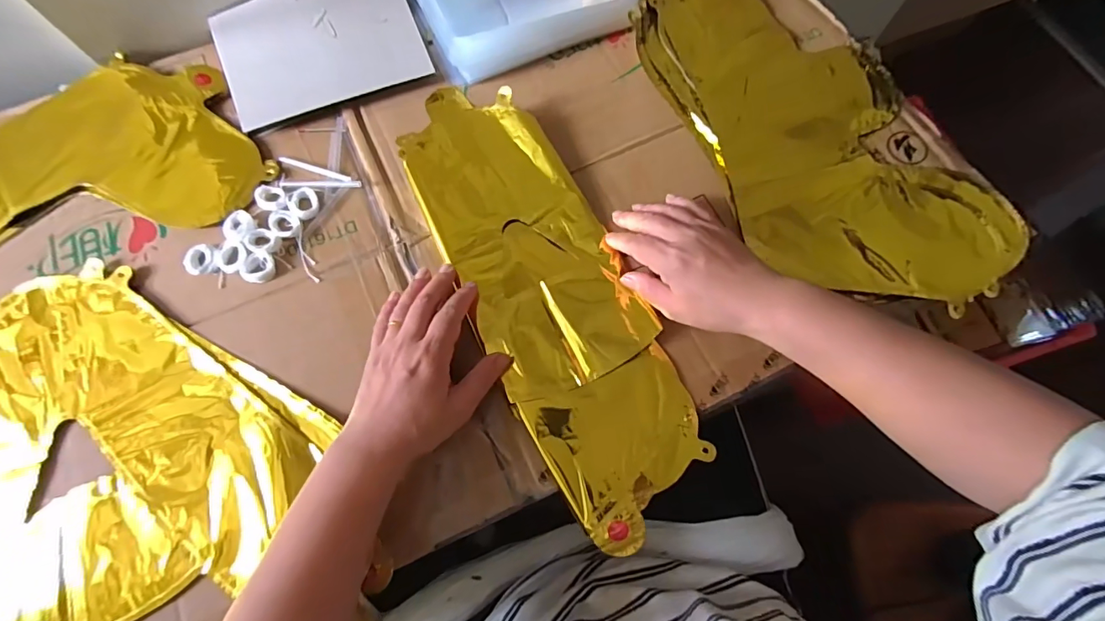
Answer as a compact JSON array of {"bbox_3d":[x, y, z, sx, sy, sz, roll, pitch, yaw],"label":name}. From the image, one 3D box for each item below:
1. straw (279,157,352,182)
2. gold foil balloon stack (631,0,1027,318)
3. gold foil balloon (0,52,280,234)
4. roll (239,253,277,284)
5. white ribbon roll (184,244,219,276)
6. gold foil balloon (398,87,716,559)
[{"bbox_3d":[-0.225,-0.134,0.456,0.080,0.006,0.007,20,71,7],"label":"straw"},{"bbox_3d":[0.239,-0.191,0.468,0.217,0.015,0.430,-24,72,-8],"label":"gold foil balloon stack"},{"bbox_3d":[-0.489,-0.128,0.454,0.402,0.012,0.222,-22,71,-7],"label":"gold foil balloon"},{"bbox_3d":[-0.256,-0.037,0.418,0.027,0.007,0.027,0,70,0],"label":"roll"},{"bbox_3d":[-0.309,-0.045,0.423,0.028,0.011,0.028,0,70,0],"label":"white ribbon roll"},{"bbox_3d":[-0.008,-0.026,0.420,0.133,0.021,0.418,-24,75,-8],"label":"gold foil balloon"}]

